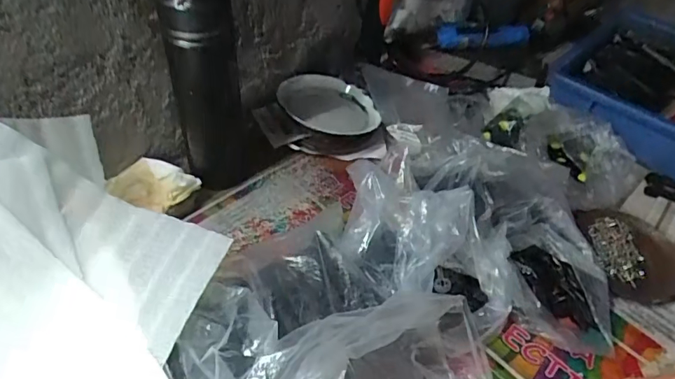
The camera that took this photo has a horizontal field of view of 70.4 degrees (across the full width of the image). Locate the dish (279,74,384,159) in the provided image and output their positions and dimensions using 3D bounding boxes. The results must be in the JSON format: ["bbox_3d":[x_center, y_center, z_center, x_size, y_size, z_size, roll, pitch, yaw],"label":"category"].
[{"bbox_3d":[-0.012,-0.101,0.625,0.123,0.047,0.139,-8,49,-13],"label":"dish"}]

